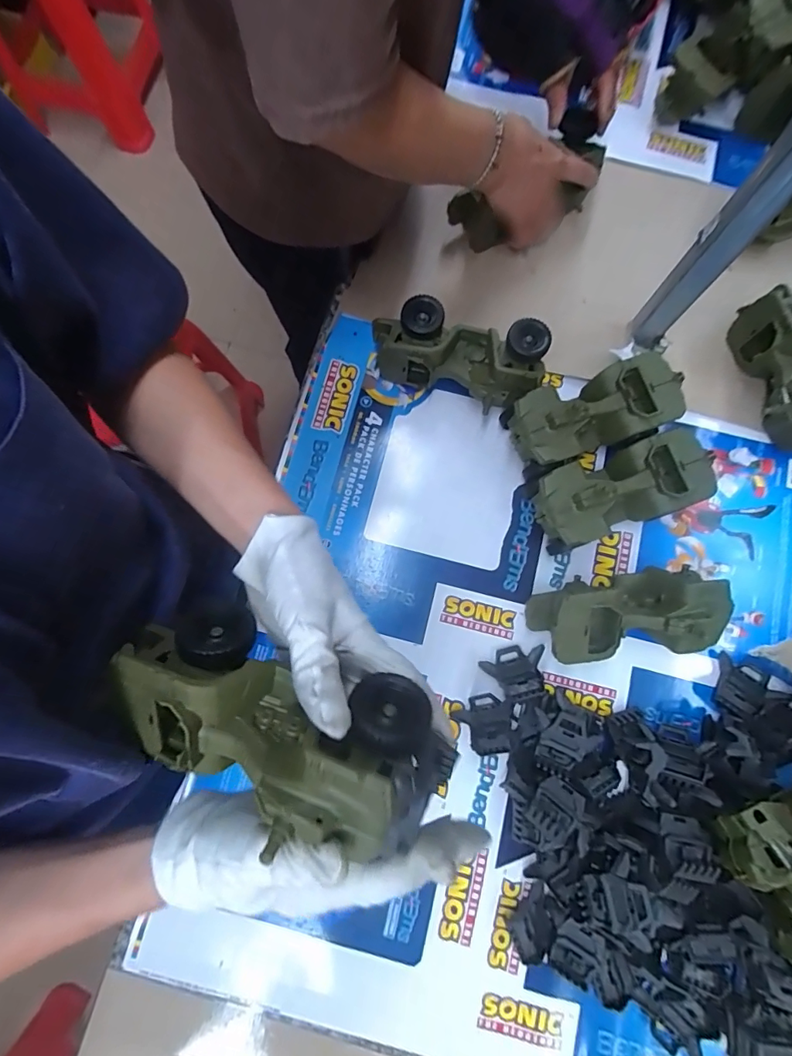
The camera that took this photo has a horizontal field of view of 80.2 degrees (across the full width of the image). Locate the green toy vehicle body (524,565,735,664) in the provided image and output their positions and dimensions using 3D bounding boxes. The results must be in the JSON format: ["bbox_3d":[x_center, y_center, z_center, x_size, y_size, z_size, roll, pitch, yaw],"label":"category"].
[{"bbox_3d":[0.224,0.089,0.472,0.173,0.077,0.080,-5,79,-1],"label":"green toy vehicle body"}]

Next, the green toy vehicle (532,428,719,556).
[{"bbox_3d":[0.229,-0.037,0.495,0.176,0.083,0.079,-19,79,-4],"label":"green toy vehicle"}]

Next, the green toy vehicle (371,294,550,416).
[{"bbox_3d":[0.064,-0.187,0.522,0.185,0.082,0.086,18,79,3],"label":"green toy vehicle"}]

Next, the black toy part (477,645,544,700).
[{"bbox_3d":[0.125,0.148,0.482,0.066,0.030,0.047,-14,79,-3],"label":"black toy part"}]

